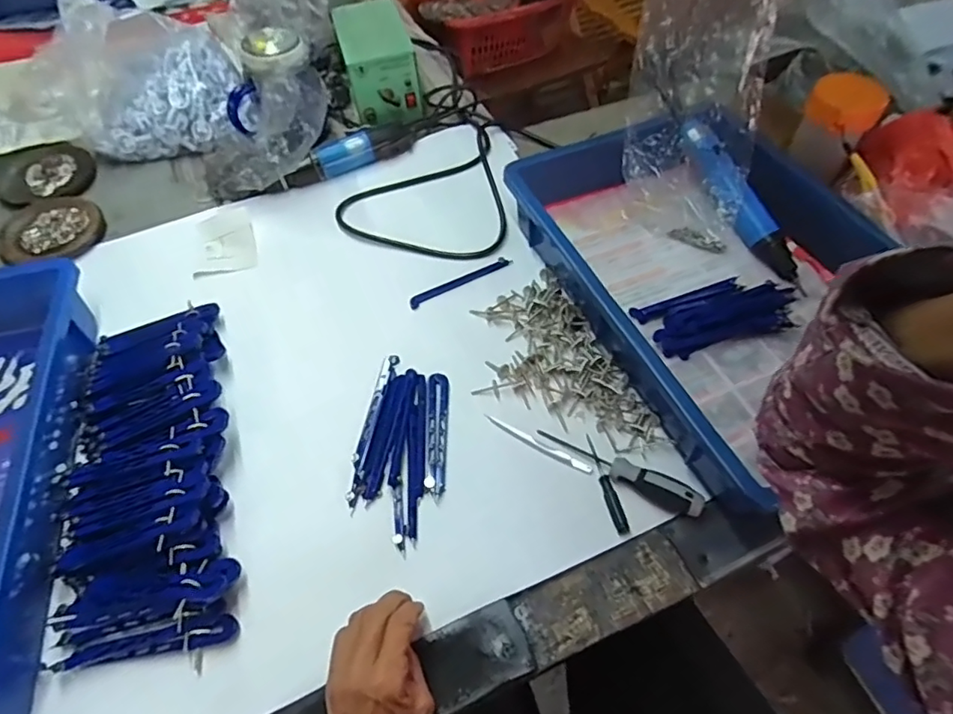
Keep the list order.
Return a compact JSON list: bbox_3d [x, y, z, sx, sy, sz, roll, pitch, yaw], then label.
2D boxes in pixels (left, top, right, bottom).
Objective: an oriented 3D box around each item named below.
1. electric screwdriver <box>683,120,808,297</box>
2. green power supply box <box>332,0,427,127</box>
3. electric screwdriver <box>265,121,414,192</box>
[{"bbox_3d":[0.294,-0.171,0.614,0.033,0.026,0.222,-24,78,-10],"label":"electric screwdriver"},{"bbox_3d":[-0.132,-0.403,0.758,0.095,0.094,0.130,-14,56,-7],"label":"green power supply box"},{"bbox_3d":[-0.172,-0.259,0.703,0.187,0.030,0.032,-23,58,-13],"label":"electric screwdriver"}]

